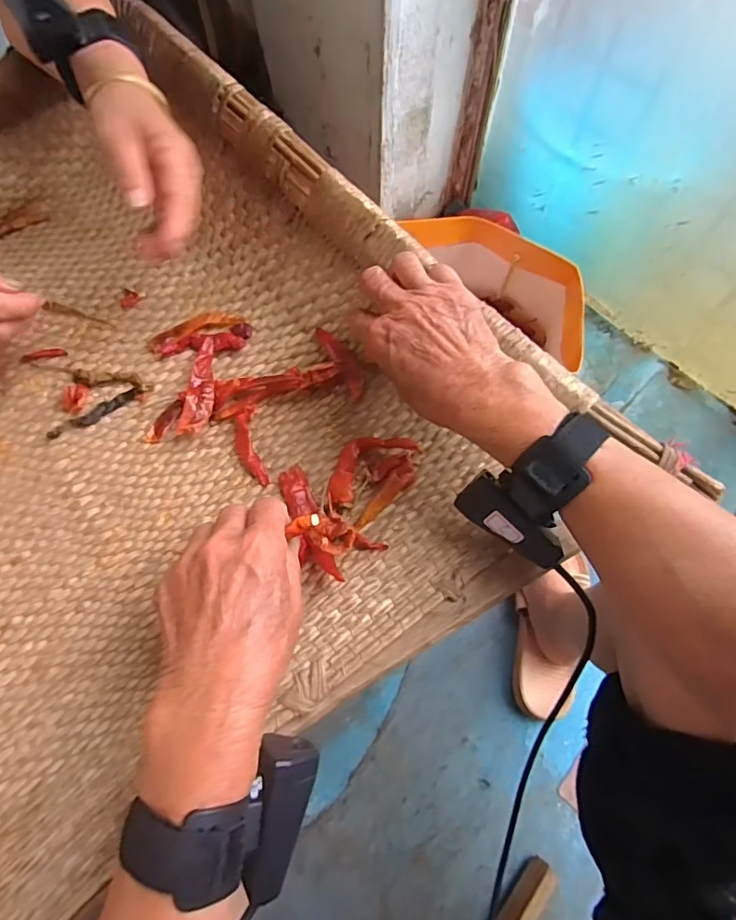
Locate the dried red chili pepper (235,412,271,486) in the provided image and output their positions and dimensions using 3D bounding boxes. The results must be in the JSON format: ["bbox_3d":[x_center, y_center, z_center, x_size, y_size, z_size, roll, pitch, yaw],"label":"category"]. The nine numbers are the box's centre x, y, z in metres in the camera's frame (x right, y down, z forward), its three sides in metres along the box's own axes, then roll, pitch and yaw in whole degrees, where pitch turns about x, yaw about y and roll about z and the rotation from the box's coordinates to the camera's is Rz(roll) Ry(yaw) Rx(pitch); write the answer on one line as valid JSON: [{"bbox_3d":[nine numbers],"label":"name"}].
[{"bbox_3d":[-0.092,-0.007,0.411,0.016,0.014,0.059,-21,70,-7],"label":"dried red chili pepper"}]

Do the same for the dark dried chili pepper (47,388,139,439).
[{"bbox_3d":[-0.221,-0.037,0.432,0.074,0.007,0.014,-34,72,-11],"label":"dark dried chili pepper"}]

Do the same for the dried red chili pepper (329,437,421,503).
[{"bbox_3d":[-0.001,0.000,0.399,0.077,0.010,0.037,-35,72,-12],"label":"dried red chili pepper"}]

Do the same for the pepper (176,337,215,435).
[{"bbox_3d":[-0.134,-0.061,0.435,0.022,0.017,0.092,4,69,3],"label":"pepper"}]

